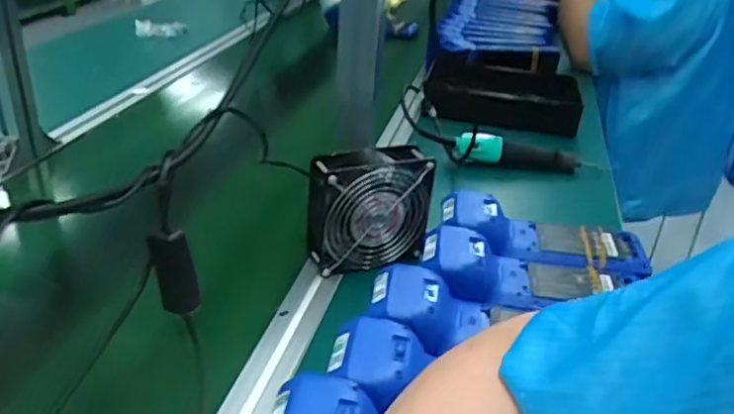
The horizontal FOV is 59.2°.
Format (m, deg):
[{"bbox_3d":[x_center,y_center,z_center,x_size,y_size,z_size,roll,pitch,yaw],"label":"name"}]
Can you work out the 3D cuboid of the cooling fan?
[{"bbox_3d":[0.004,0.005,0.652,0.126,0.116,0.042,-3,30,-14],"label":"cooling fan"}]

